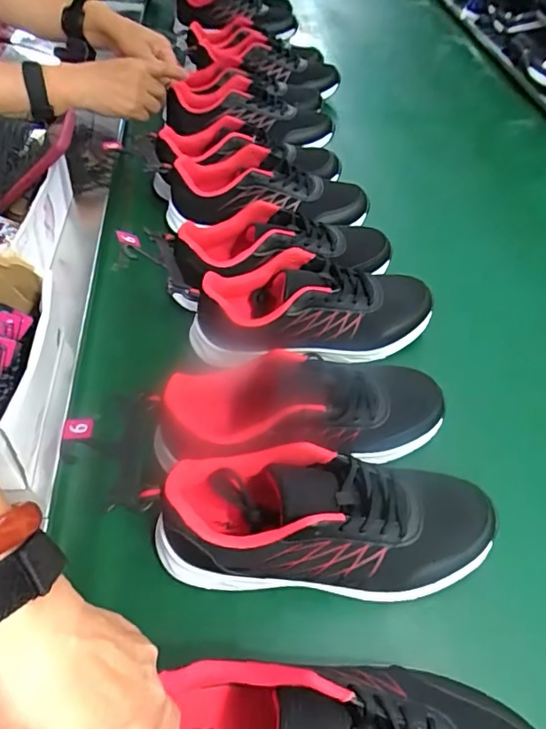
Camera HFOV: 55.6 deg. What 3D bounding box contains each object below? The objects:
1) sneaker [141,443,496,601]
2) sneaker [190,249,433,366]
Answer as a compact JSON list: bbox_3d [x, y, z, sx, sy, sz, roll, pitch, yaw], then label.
[{"bbox_3d":[0.041,0.118,0.393,0.255,0.085,0.087,5,49,1],"label":"sneaker"},{"bbox_3d":[0.043,-0.061,0.549,0.250,0.082,0.096,-1,50,-5],"label":"sneaker"}]

